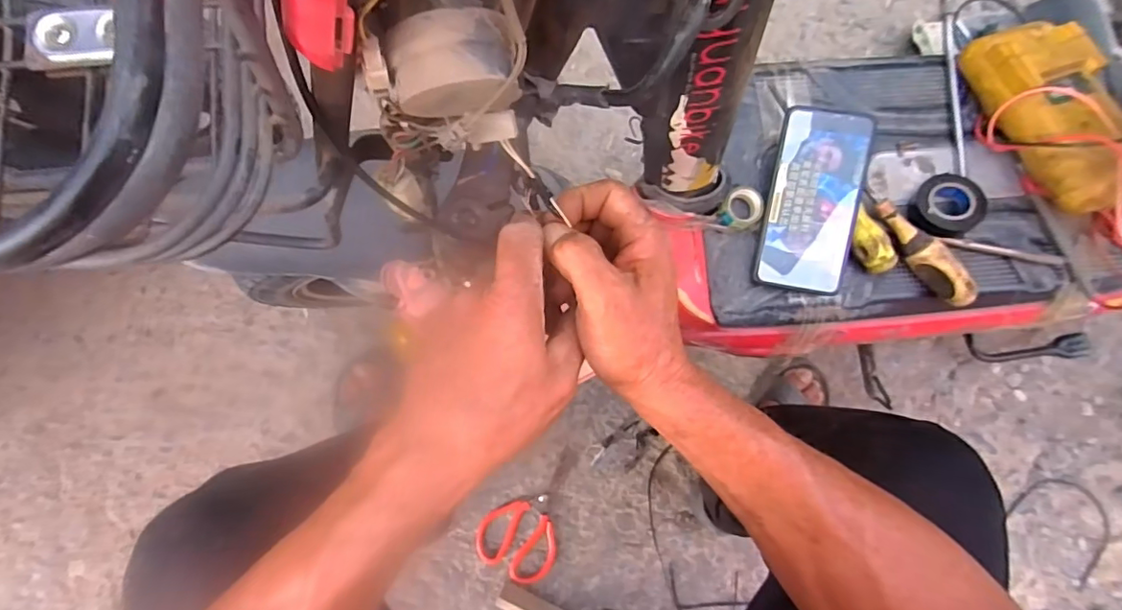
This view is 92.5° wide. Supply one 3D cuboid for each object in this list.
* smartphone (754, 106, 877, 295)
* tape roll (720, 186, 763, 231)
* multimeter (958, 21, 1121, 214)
[{"bbox_3d":[0.230,-0.095,0.489,0.076,0.009,0.162,10,95,14],"label":"smartphone"},{"bbox_3d":[0.167,-0.088,0.501,0.038,0.020,0.039,0,82,-1],"label":"tape roll"},{"bbox_3d":[0.452,-0.175,0.479,0.097,0.061,0.195,-11,70,-5],"label":"multimeter"}]

